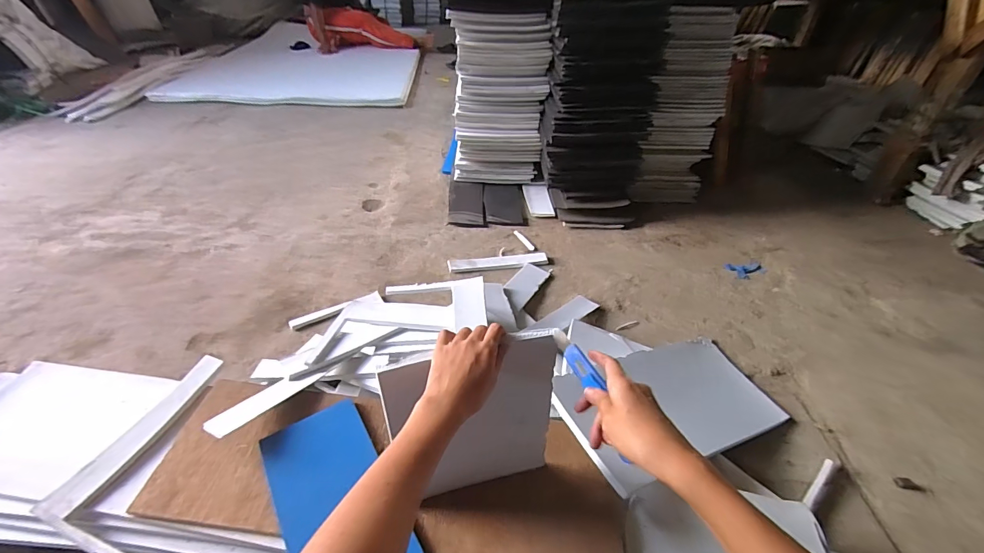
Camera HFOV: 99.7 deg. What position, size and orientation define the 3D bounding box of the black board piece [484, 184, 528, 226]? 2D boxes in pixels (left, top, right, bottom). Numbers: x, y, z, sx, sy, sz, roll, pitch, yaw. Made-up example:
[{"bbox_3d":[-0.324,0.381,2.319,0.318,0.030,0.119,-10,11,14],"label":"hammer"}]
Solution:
[{"bbox_3d":[0.046,-0.258,1.462,0.145,0.005,0.264,1,40,-2],"label":"black board piece"}]

